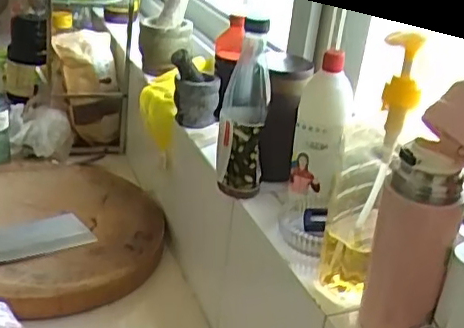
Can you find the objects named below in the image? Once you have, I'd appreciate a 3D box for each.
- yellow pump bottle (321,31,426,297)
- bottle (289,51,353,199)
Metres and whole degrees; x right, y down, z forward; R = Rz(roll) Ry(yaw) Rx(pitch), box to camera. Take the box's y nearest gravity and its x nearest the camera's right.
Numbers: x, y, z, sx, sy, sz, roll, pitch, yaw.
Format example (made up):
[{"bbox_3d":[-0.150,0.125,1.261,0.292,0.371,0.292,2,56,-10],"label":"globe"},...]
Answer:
[{"bbox_3d":[0.133,0.015,0.600,0.057,0.233,0.073,-4,27,-22],"label":"yellow pump bottle"},{"bbox_3d":[0.108,-0.045,0.737,0.055,0.163,0.049,12,26,12],"label":"bottle"}]

